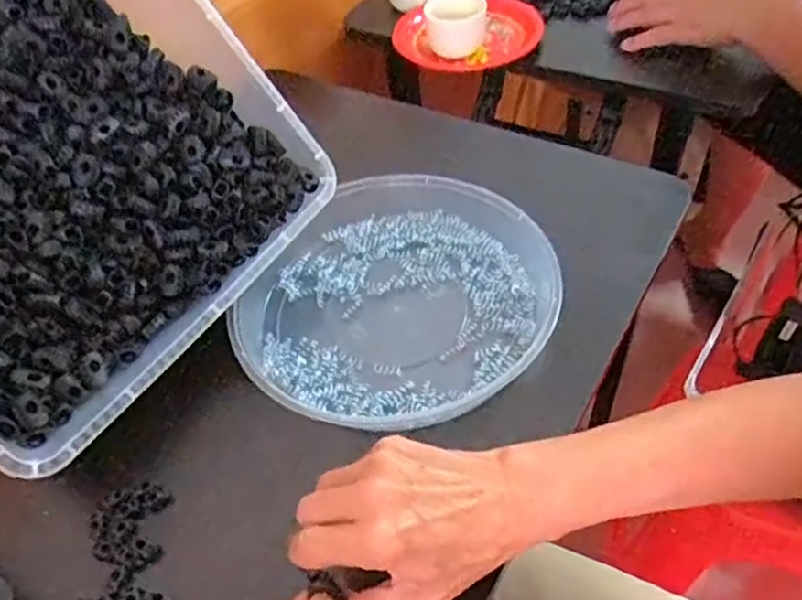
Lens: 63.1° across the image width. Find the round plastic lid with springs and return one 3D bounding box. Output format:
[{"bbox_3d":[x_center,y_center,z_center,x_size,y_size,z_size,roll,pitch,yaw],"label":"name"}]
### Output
[{"bbox_3d":[-0.001,-0.003,0.484,0.217,0.038,0.230,-3,49,4],"label":"round plastic lid with springs"}]

